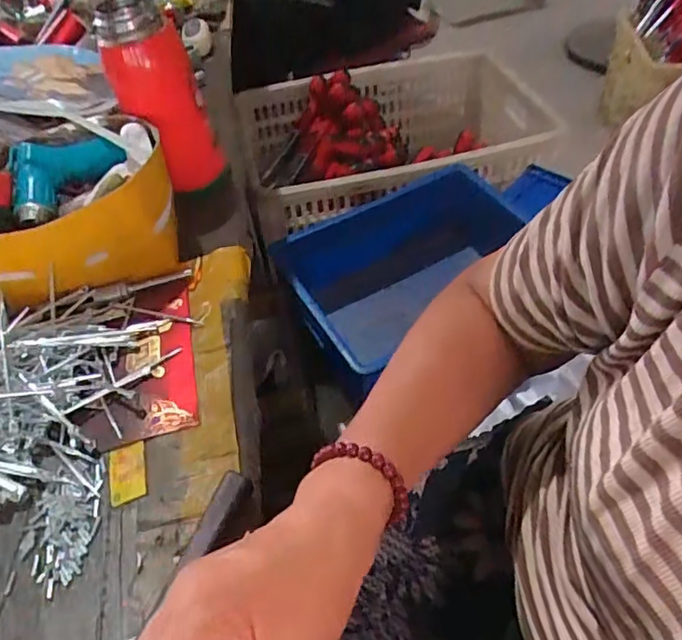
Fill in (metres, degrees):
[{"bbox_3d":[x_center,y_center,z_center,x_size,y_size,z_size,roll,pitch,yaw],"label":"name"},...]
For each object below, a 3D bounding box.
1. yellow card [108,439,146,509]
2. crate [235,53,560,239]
[{"bbox_3d":[-0.147,0.105,0.395,0.026,0.004,0.044,-19,45,-8],"label":"yellow card"},{"bbox_3d":[0.122,-0.396,1.326,0.672,0.264,0.611,-10,48,-4],"label":"crate"}]

